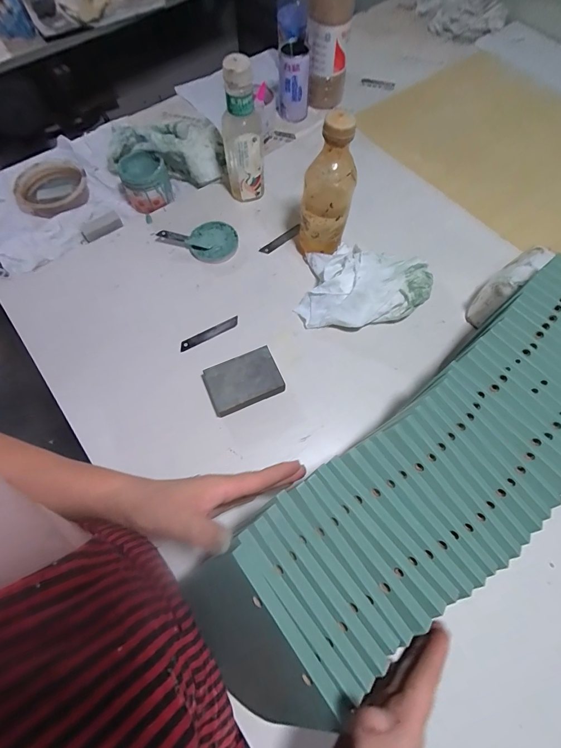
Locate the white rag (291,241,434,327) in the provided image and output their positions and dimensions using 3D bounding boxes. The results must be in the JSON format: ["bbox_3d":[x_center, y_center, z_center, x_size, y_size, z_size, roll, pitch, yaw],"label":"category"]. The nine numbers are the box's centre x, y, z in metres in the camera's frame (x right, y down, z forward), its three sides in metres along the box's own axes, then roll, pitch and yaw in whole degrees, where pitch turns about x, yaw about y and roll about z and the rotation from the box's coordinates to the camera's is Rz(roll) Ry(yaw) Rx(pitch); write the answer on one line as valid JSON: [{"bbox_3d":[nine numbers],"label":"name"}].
[{"bbox_3d":[0.132,-0.139,0.535,0.196,0.062,0.159,13,67,6],"label":"white rag"}]

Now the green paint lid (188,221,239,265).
[{"bbox_3d":[-0.116,-0.230,0.600,0.080,0.016,0.085,0,67,1],"label":"green paint lid"}]

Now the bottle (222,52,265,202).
[{"bbox_3d":[-0.063,-0.380,0.560,0.065,0.205,0.058,-11,67,-4],"label":"bottle"}]

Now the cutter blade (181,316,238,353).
[{"bbox_3d":[-0.110,-0.062,0.534,0.098,0.004,0.017,-28,74,-10],"label":"cutter blade"}]

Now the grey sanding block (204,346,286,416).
[{"bbox_3d":[-0.053,0.012,0.495,0.102,0.029,0.072,-23,68,-9],"label":"grey sanding block"}]

